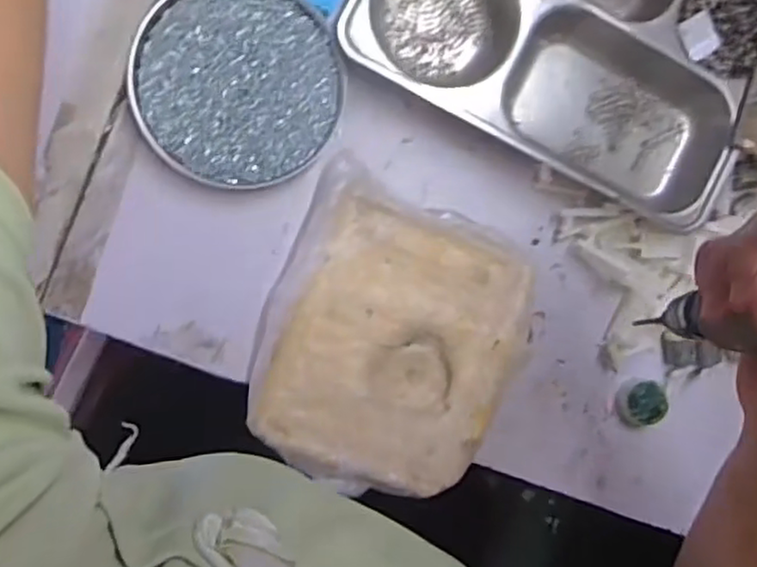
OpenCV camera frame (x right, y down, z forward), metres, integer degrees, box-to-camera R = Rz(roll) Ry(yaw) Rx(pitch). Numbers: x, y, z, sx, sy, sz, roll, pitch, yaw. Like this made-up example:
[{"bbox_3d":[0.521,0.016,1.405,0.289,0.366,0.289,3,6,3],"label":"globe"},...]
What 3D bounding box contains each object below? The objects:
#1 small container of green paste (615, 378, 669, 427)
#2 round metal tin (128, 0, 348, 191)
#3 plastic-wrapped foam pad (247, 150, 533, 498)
[{"bbox_3d":[0.196,0.089,0.496,0.034,0.017,0.035,0,93,-6],"label":"small container of green paste"},{"bbox_3d":[-0.092,-0.133,0.446,0.132,0.017,0.133,0,93,-6],"label":"round metal tin"},{"bbox_3d":[0.009,0.042,0.461,0.173,0.039,0.192,24,90,-7],"label":"plastic-wrapped foam pad"}]

